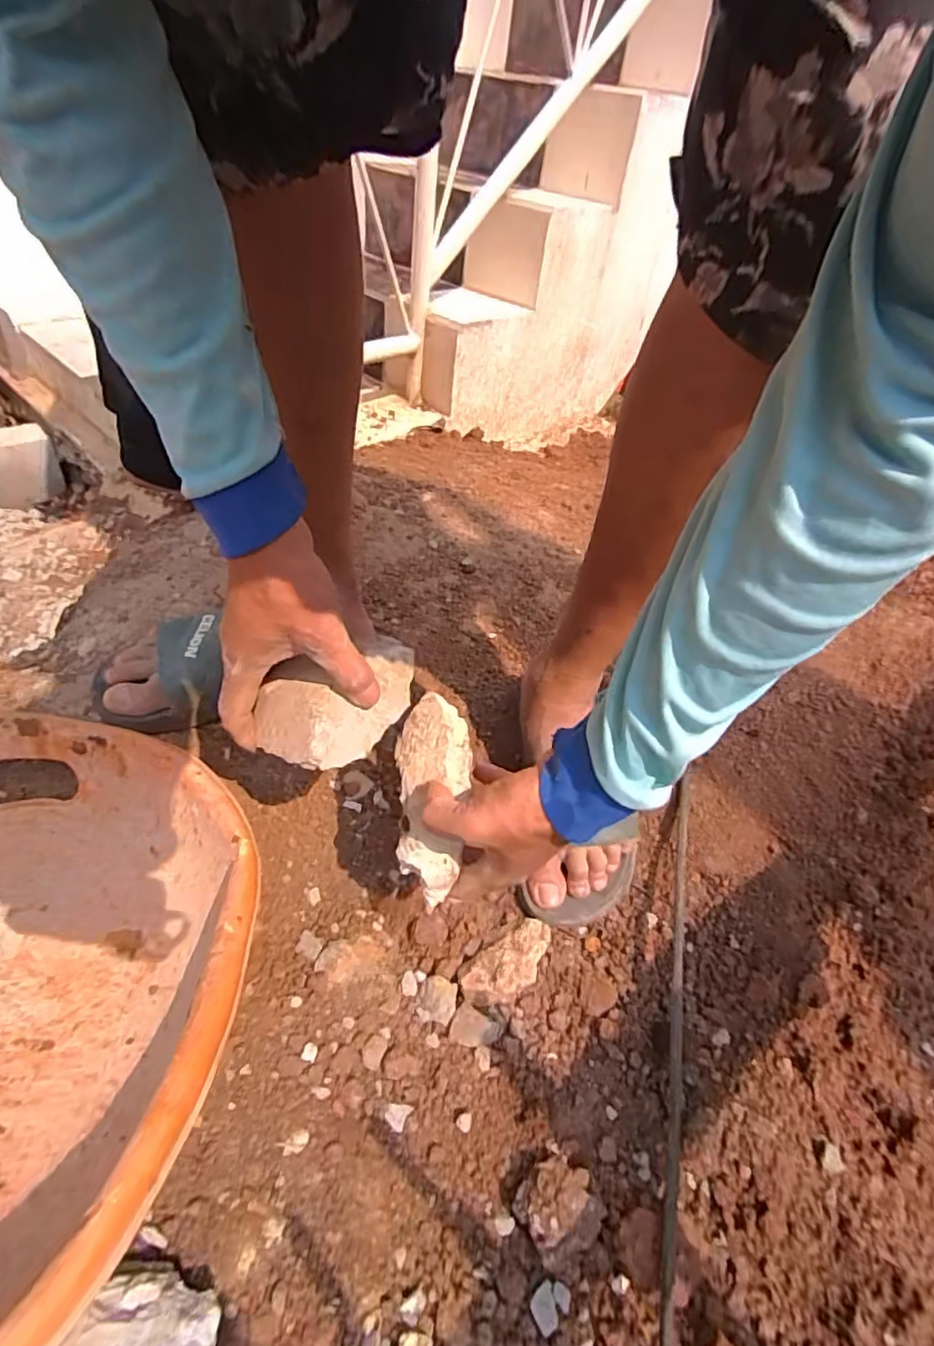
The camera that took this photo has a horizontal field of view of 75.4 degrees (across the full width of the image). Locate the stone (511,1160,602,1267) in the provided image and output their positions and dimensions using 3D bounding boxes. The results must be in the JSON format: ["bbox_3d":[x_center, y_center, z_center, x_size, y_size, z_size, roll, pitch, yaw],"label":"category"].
[{"bbox_3d":[0.056,0.325,0.366,0.046,0.031,0.046,4,43,-4],"label":"stone"}]

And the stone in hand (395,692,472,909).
[{"bbox_3d":[-0.024,0.084,0.412,0.048,0.030,0.136,3,78,-5],"label":"stone in hand"}]

